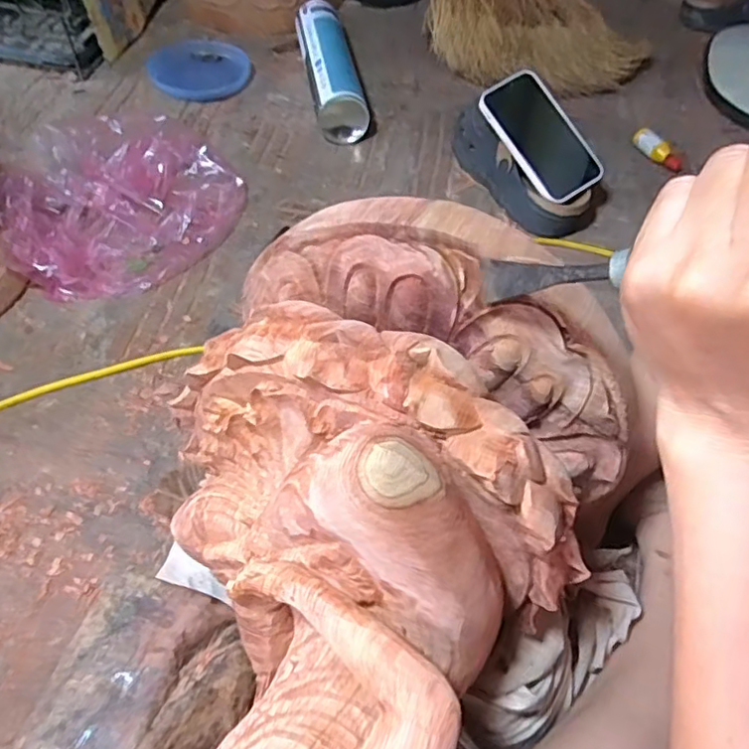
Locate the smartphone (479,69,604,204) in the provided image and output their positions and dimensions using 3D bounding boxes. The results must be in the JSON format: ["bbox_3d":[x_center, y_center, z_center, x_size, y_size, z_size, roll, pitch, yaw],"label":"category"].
[{"bbox_3d":[0.183,-0.260,0.657,0.074,0.010,0.148,-33,86,-6],"label":"smartphone"}]

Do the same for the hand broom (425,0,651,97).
[{"bbox_3d":[0.212,-0.615,0.894,0.295,0.095,0.482,-7,79,-17],"label":"hand broom"}]

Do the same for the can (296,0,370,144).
[{"bbox_3d":[-0.057,-0.406,0.799,0.067,0.063,0.272,-6,55,-9],"label":"can"}]

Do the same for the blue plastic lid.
[{"bbox_3d":[-0.238,-0.423,0.832,0.135,0.012,0.139,-2,55,-6],"label":"blue plastic lid"}]

